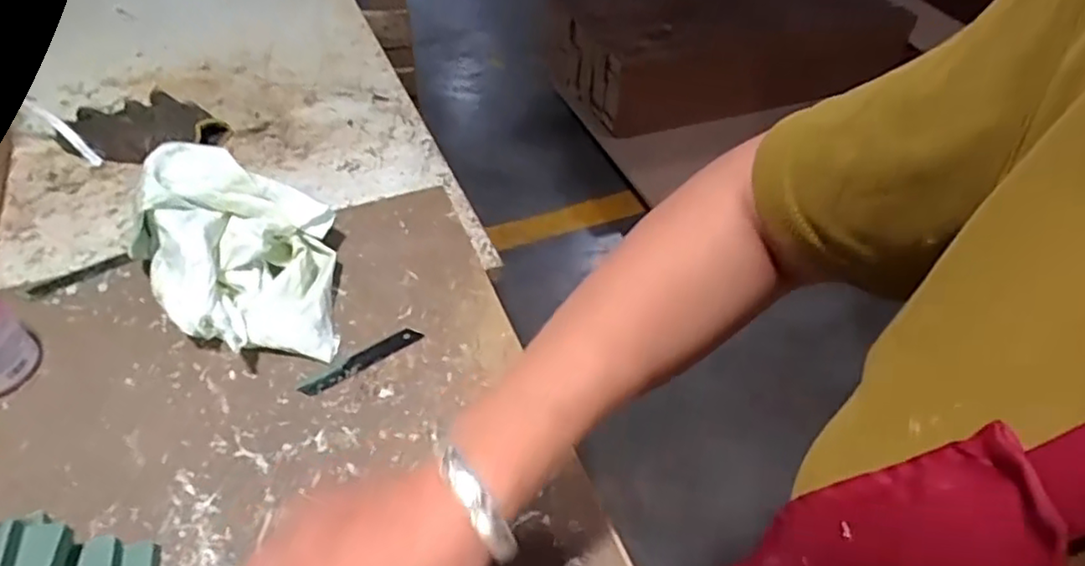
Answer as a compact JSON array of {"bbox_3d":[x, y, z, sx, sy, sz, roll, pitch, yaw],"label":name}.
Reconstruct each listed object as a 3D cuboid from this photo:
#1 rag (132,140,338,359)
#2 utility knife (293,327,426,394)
[{"bbox_3d":[-0.252,-0.023,0.517,0.152,0.105,0.145,-7,46,-7],"label":"rag"},{"bbox_3d":[-0.140,0.060,0.510,0.097,0.004,0.018,-29,52,-25],"label":"utility knife"}]

